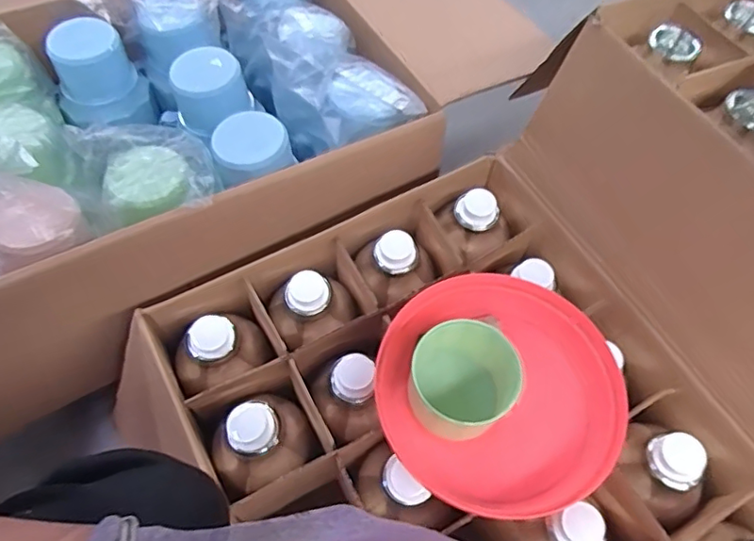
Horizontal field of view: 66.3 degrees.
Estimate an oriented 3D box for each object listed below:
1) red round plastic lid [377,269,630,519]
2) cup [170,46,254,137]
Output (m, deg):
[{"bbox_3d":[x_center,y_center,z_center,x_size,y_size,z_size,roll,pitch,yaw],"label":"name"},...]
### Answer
[{"bbox_3d":[0.115,0.111,0.556,0.220,0.063,0.220,-1,76,4],"label":"red round plastic lid"},{"bbox_3d":[-0.226,-0.246,0.784,0.095,0.074,0.099,1,58,-2],"label":"cup"}]

